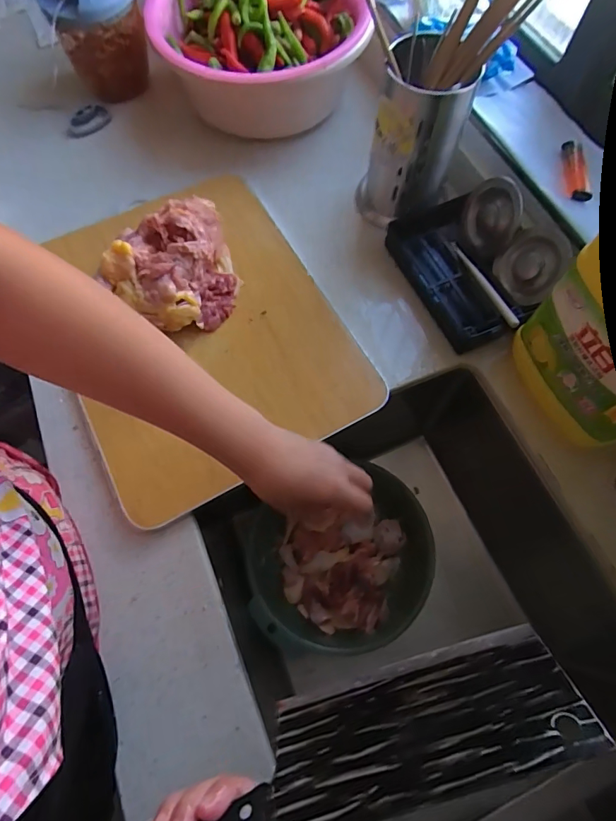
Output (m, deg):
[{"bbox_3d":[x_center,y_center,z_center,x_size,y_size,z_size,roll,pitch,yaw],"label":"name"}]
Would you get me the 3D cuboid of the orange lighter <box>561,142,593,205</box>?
[{"bbox_3d":[0.303,-0.269,0.496,0.024,0.015,0.087,8,68,4],"label":"orange lighter"}]

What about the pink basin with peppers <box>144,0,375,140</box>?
[{"bbox_3d":[-0.065,-0.521,0.625,0.275,0.130,0.293,0,68,1],"label":"pink basin with peppers"}]

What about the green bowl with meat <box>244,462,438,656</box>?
[{"bbox_3d":[0.047,0.203,0.575,0.242,0.080,0.203,-19,69,-6],"label":"green bowl with meat"}]

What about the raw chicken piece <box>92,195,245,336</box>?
[{"bbox_3d":[-0.139,-0.162,0.491,0.156,0.086,0.129,-39,72,-13],"label":"raw chicken piece"}]

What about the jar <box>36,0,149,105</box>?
[{"bbox_3d":[-0.293,-0.535,0.623,0.122,0.126,0.103,-21,69,-7],"label":"jar"}]

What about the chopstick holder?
[{"bbox_3d":[0.120,-0.317,0.519,0.111,0.164,0.111,7,68,4],"label":"chopstick holder"}]

